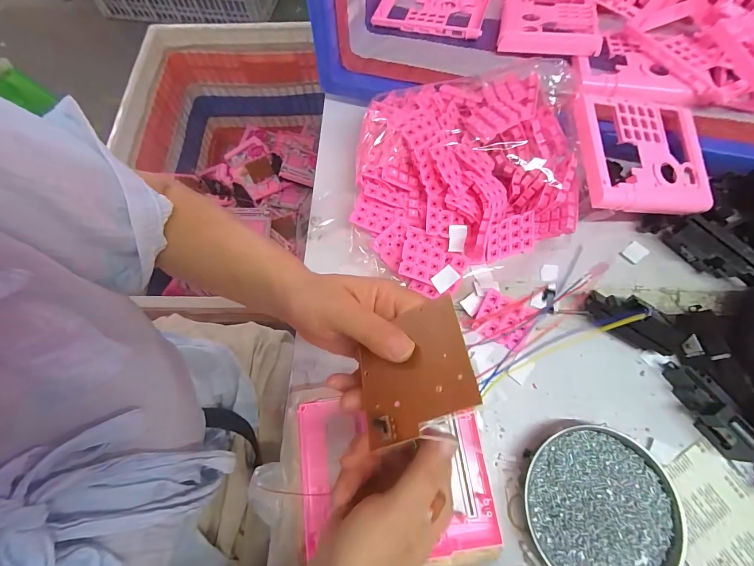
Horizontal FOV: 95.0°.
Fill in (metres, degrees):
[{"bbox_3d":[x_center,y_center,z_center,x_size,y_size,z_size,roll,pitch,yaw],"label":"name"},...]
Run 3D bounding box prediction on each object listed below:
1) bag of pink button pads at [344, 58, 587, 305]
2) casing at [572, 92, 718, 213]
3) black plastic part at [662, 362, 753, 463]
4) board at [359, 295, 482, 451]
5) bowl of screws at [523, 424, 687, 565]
[{"bbox_3d":[0.100,-0.128,0.401,0.260,0.083,0.237,-11,69,-3],"label":"bag of pink button pads"},{"bbox_3d":[0.301,-0.141,0.381,0.172,0.015,0.127,-3,80,-15],"label":"casing"},{"bbox_3d":[0.331,0.126,0.342,0.028,0.038,0.097,-19,70,-6],"label":"black plastic part"},{"bbox_3d":[0.019,0.050,0.201,0.072,0.008,0.067,-32,49,22],"label":"board"},{"bbox_3d":[0.207,0.208,0.320,0.133,0.021,0.135,0,69,1],"label":"bowl of screws"}]

